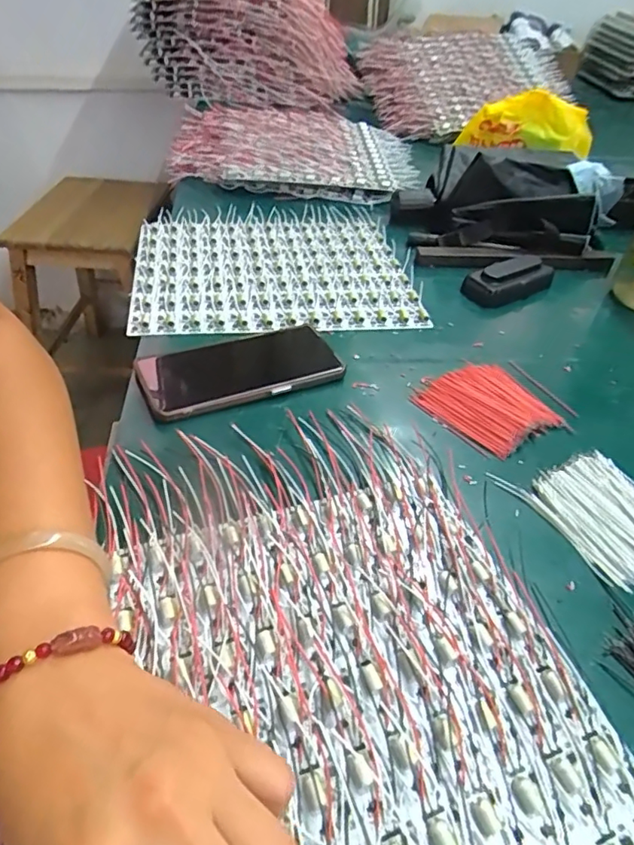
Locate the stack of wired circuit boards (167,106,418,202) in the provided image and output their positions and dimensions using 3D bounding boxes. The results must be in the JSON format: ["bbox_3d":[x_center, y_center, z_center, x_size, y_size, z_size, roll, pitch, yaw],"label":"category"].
[{"bbox_3d":[-0.038,-0.427,0.848,0.384,0.048,0.272,6,48,5],"label":"stack of wired circuit boards"}]

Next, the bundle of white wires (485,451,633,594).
[{"bbox_3d":[0.190,0.056,0.367,0.074,0.016,0.103,-22,51,-25],"label":"bundle of white wires"}]

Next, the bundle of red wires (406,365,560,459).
[{"bbox_3d":[0.139,-0.015,0.443,0.084,0.016,0.090,-25,52,-28],"label":"bundle of red wires"}]

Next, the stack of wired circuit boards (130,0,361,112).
[{"bbox_3d":[-0.137,-0.727,1.049,0.405,0.179,0.087,13,49,11],"label":"stack of wired circuit boards"}]

